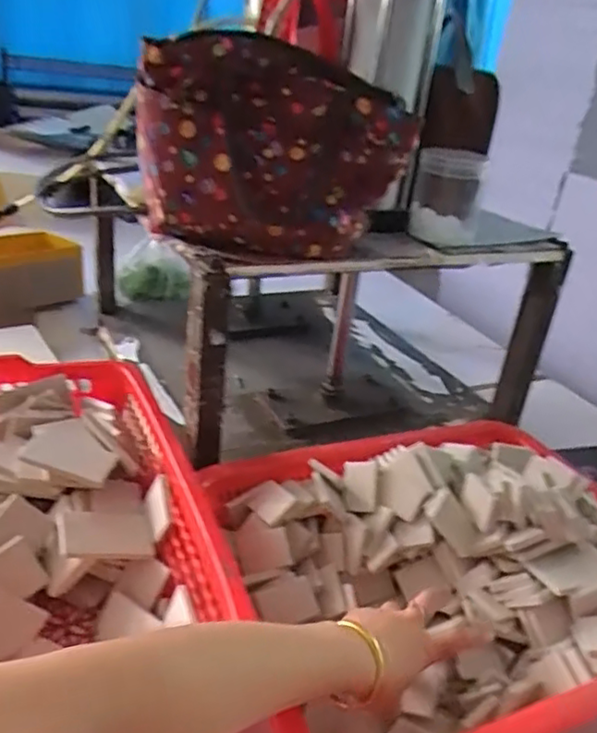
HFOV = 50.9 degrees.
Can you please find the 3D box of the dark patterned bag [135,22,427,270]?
[{"bbox_3d":[-0.025,-0.215,0.641,0.256,0.191,0.105,-3,29,-19],"label":"dark patterned bag"}]

